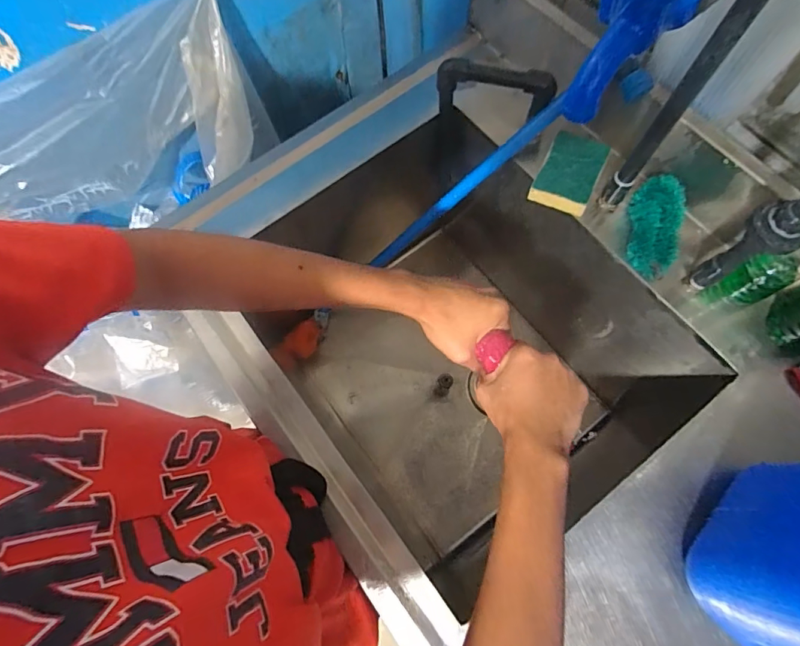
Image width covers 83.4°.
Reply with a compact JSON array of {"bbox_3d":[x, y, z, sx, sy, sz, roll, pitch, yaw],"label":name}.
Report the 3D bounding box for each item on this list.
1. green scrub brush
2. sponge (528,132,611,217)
[{"bbox_3d":[0.316,-0.122,0.554,0.061,0.038,0.132,11,85,5],"label":"green scrub brush"},{"bbox_3d":[0.222,-0.198,0.585,0.070,0.029,0.098,25,73,9],"label":"sponge"}]

